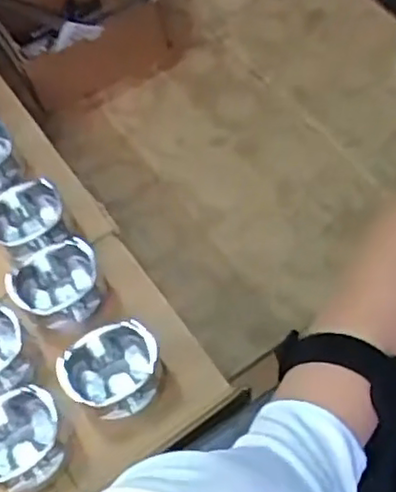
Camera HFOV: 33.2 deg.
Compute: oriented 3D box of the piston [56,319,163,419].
[{"bbox_3d":[-0.068,0.101,0.540,0.075,0.039,0.070,-1,62,3],"label":"piston"}]

